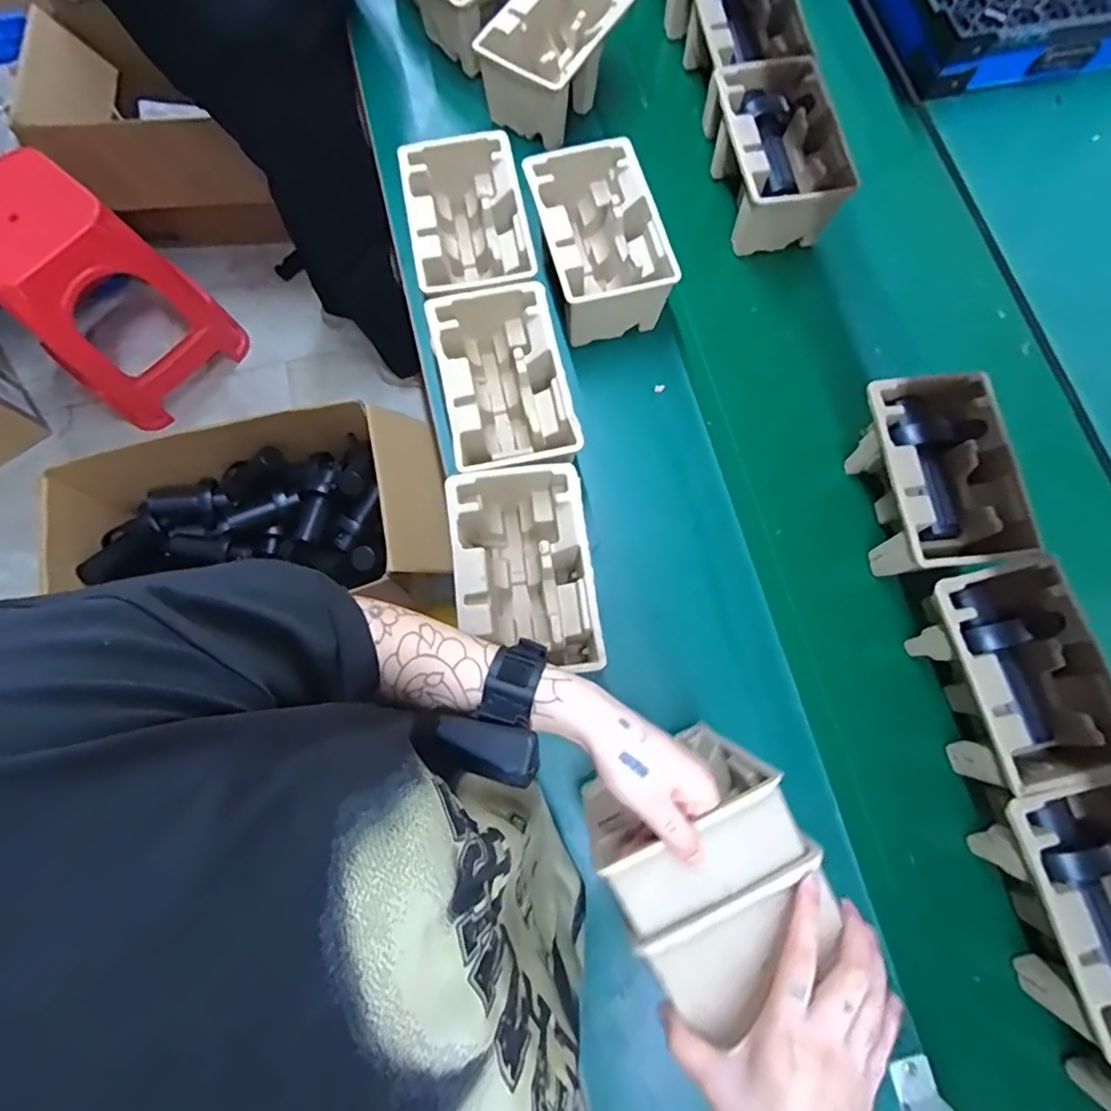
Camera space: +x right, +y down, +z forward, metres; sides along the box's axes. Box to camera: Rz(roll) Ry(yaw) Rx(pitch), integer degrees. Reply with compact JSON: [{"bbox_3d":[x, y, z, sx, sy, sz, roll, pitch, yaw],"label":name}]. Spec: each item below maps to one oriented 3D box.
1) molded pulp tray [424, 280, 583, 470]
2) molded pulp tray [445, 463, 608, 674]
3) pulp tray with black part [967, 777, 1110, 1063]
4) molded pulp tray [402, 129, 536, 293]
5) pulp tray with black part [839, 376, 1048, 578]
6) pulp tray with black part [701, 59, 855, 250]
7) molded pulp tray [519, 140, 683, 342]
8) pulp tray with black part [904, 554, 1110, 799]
[{"bbox_3d":[-0.061,-0.194,0.692,0.145,0.109,0.231,-12,75,-3],"label":"molded pulp tray"},{"bbox_3d":[-0.034,0.024,0.632,0.145,0.103,0.219,-8,75,-2],"label":"molded pulp tray"},{"bbox_3d":[0.528,0.335,0.563,0.149,0.100,0.220,-15,76,-3],"label":"pulp tray with black part"},{"bbox_3d":[-0.110,-0.418,0.742,0.142,0.100,0.228,-11,75,-2],"label":"molded pulp tray"},{"bbox_3d":[0.443,-0.089,0.675,0.143,0.101,0.224,-7,75,-1],"label":"pulp tray with black part"},{"bbox_3d":[0.305,-0.560,0.789,0.149,0.100,0.248,-6,75,-1],"label":"pulp tray with black part"},{"bbox_3d":[0.055,-0.408,0.744,0.143,0.108,0.209,-16,76,-4],"label":"molded pulp tray"},{"bbox_3d":[0.488,0.129,0.626,0.137,0.118,0.223,-11,75,-3],"label":"pulp tray with black part"}]

